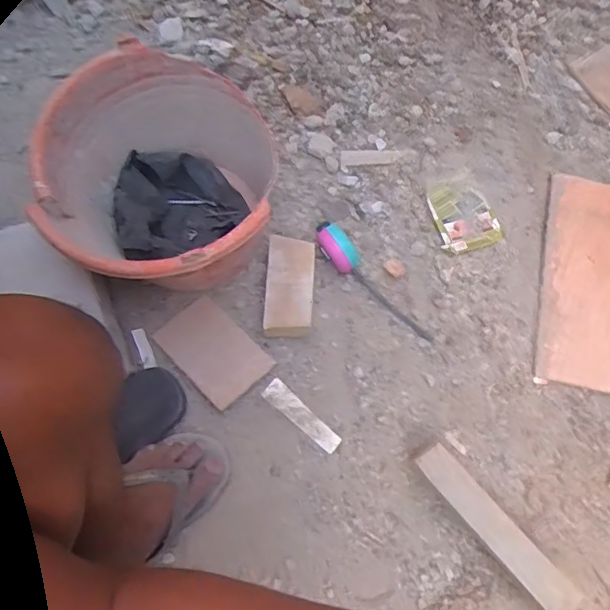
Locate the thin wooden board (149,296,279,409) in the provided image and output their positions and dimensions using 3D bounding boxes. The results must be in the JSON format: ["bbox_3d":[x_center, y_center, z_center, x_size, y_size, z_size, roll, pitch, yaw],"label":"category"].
[{"bbox_3d":[-0.119,0.055,0.741,0.089,0.011,0.140,-44,77,-12],"label":"thin wooden board"}]

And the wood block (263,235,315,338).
[{"bbox_3d":[-0.019,-0.022,0.751,0.064,0.047,0.126,2,73,1],"label":"wood block"}]

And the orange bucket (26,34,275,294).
[{"bbox_3d":[-0.167,-0.139,0.723,0.254,0.207,0.285,-3,73,0],"label":"orange bucket"}]

